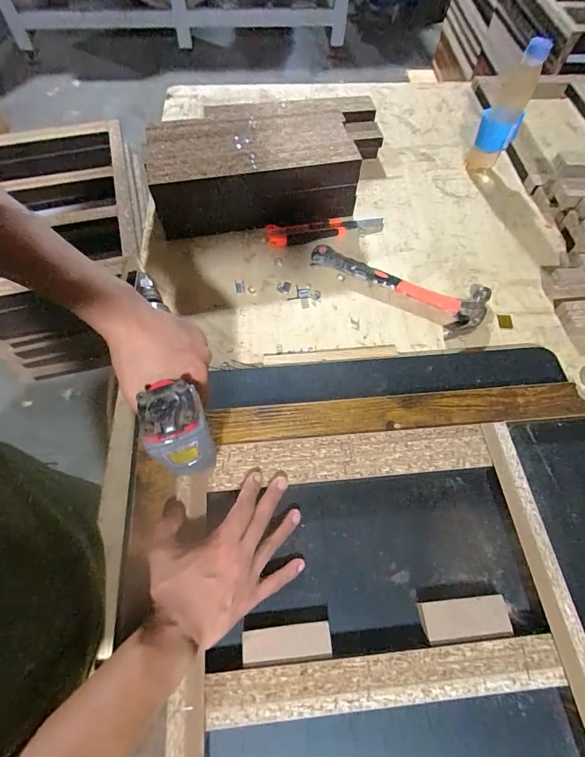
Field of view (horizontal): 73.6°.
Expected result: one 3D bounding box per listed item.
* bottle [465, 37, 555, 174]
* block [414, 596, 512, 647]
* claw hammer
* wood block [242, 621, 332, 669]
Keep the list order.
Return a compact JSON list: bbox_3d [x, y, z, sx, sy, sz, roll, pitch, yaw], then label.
[{"bbox_3d":[0.358,-0.449,0.654,0.061,0.185,0.076,27,65,13],"label":"bottle"},{"bbox_3d":[0.163,0.228,0.370,0.082,0.016,0.033,-4,62,-3],"label":"block"},{"bbox_3d":[0.160,-0.154,0.589,0.262,0.024,0.099,31,66,15],"label":"claw hammer"},{"bbox_3d":[-0.005,0.241,0.354,0.079,0.015,0.027,-4,62,-3],"label":"wood block"}]

